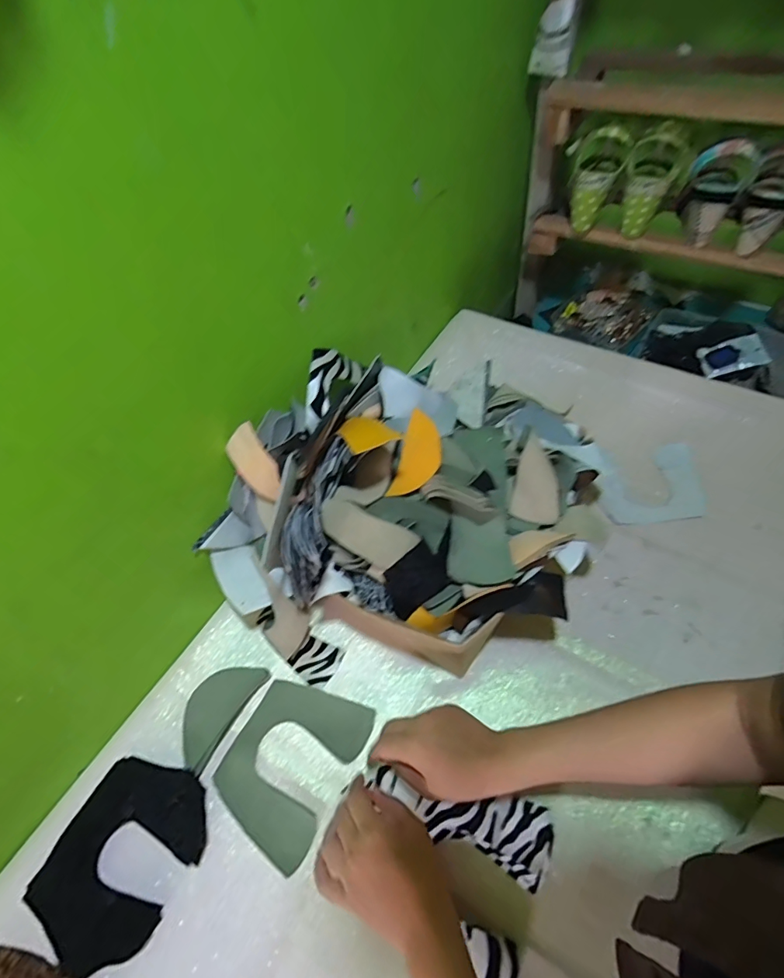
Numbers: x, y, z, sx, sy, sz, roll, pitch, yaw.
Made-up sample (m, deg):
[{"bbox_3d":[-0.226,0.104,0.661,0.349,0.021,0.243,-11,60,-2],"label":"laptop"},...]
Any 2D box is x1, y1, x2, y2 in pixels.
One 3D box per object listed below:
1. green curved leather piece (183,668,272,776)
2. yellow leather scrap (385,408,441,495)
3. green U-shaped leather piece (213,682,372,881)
[{"bbox_3d":[-0.197,0.245,0.535,0.059,0.010,0.114,25,61,20],"label":"green curved leather piece"},{"bbox_3d":[0.031,-0.036,0.529,0.047,0.004,0.097,16,87,24],"label":"yellow leather scrap"},{"bbox_3d":[-0.109,0.287,0.511,0.125,0.006,0.155,23,60,22],"label":"green U-shaped leather piece"}]

